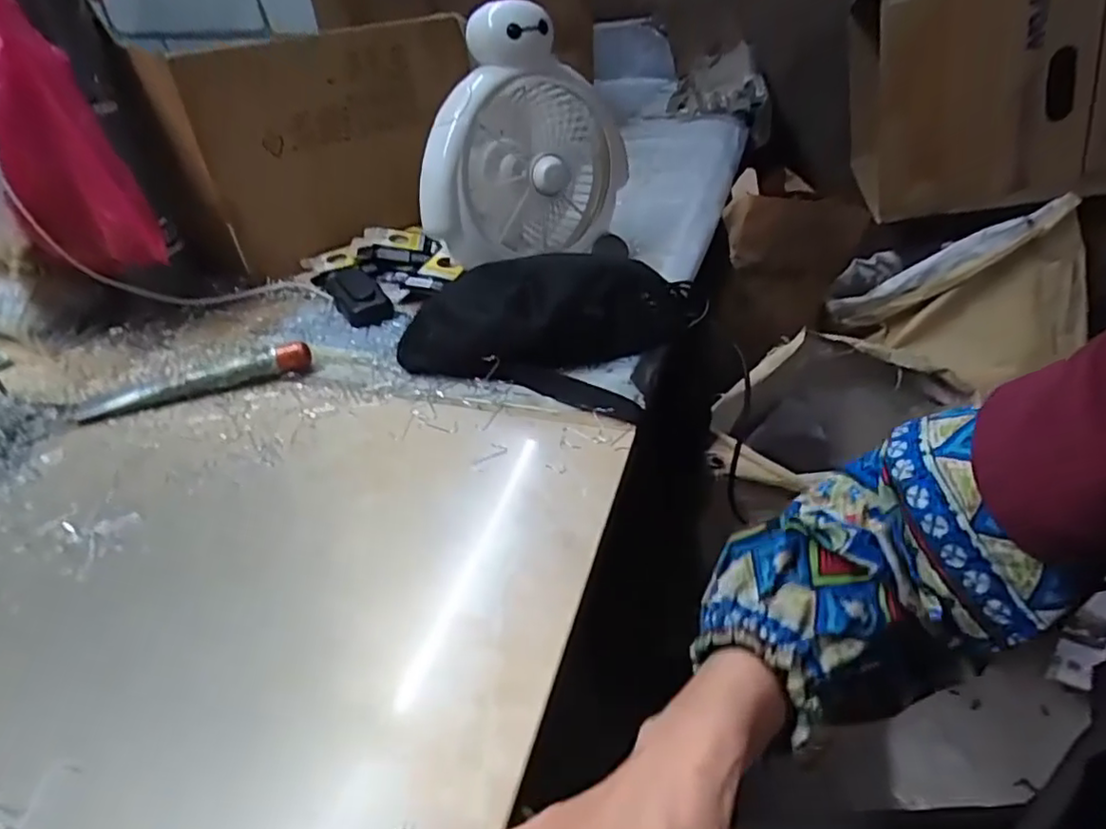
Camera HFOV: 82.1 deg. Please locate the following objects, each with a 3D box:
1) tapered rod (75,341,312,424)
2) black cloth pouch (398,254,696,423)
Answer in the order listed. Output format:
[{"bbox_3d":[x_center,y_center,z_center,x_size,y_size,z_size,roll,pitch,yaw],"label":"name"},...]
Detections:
[{"bbox_3d":[-0.334,-0.032,0.595,0.202,0.030,0.026,-15,40,-11],"label":"tapered rod"},{"bbox_3d":[-0.007,-0.086,0.583,0.246,0.090,0.135,9,41,17],"label":"black cloth pouch"}]

